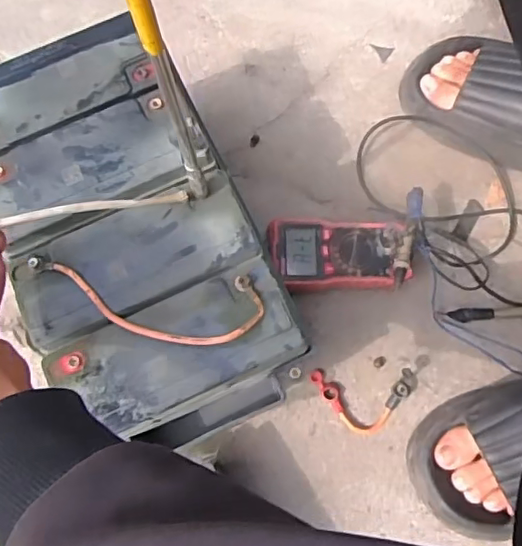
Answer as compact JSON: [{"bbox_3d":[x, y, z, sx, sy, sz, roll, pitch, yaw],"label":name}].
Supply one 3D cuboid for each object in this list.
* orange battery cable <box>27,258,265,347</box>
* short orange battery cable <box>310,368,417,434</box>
[{"bbox_3d":[-0.083,0.021,0.399,0.165,0.020,0.050,6,76,-1],"label":"orange battery cable"},{"bbox_3d":[0.100,0.122,0.552,0.100,0.022,0.059,1,76,-2],"label":"short orange battery cable"}]

